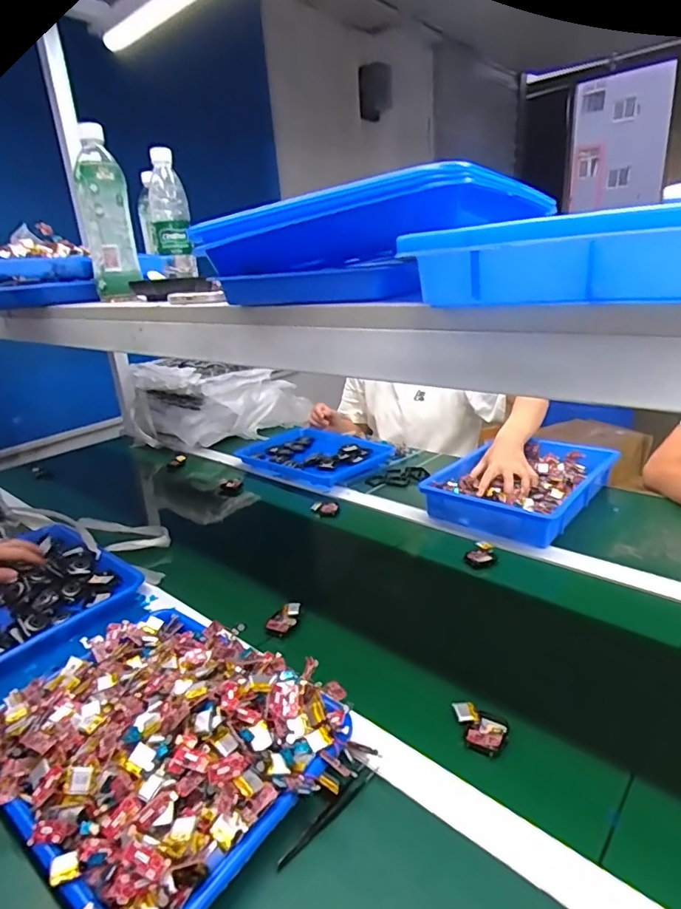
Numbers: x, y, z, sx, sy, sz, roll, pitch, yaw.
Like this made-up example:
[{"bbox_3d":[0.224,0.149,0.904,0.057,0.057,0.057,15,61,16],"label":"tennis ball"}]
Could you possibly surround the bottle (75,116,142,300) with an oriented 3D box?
[{"bbox_3d":[-0.323,-0.333,0.717,0.062,0.208,0.068,-13,22,-19],"label":"bottle"}]

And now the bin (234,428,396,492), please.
[{"bbox_3d":[-0.060,0.000,1.270,0.353,0.040,0.236,12,27,39],"label":"bin"}]

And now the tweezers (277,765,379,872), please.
[{"bbox_3d":[-0.007,0.311,0.456,0.011,0.015,0.116,14,28,42],"label":"tweezers"}]

